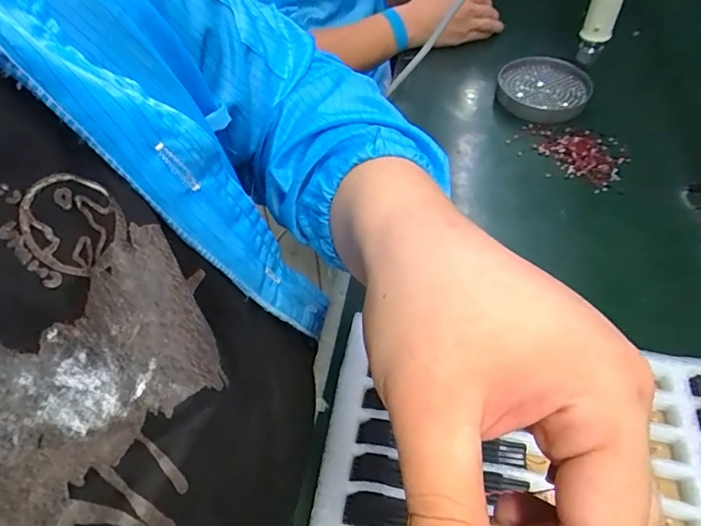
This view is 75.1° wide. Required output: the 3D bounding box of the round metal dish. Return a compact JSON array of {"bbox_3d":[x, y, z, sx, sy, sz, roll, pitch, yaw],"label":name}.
[{"bbox_3d":[0.253,-0.231,0.600,0.113,0.024,0.131,23,56,17],"label":"round metal dish"}]

